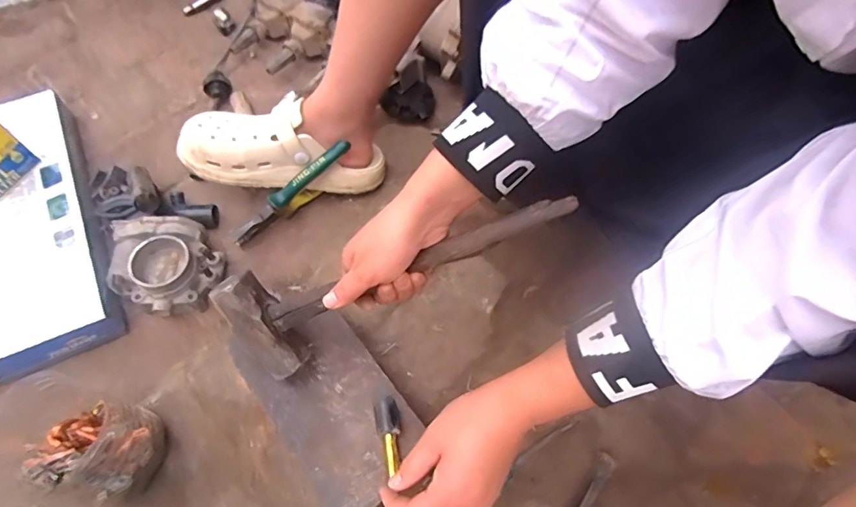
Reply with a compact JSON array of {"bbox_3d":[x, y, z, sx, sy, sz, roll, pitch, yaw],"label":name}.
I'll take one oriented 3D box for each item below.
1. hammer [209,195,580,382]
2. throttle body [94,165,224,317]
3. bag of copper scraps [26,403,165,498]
[{"bbox_3d":[-0.041,0.009,0.438,0.334,0.104,0.045,-26,18,20],"label":"hammer"},{"bbox_3d":[-0.325,-0.021,0.609,0.125,0.060,0.194,-18,64,-11],"label":"throttle body"},{"bbox_3d":[-0.308,0.187,0.482,0.077,0.099,0.086,13,62,5],"label":"bag of copper scraps"}]

